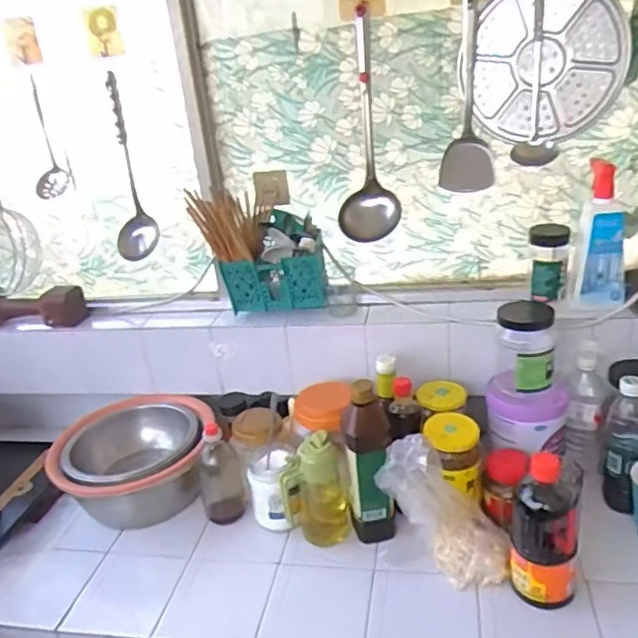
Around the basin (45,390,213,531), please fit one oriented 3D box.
[{"bbox_3d":[-0.337,0.267,1.112,0.270,0.157,0.270,-6,23,2],"label":"basin"}]

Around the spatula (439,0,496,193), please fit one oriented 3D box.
[{"bbox_3d":[0.238,-0.362,0.951,0.087,0.302,0.031,-3,23,9],"label":"spatula"}]

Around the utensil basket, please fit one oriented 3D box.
[{"bbox_3d":[-0.082,-0.095,1.072,0.186,0.166,0.070,-2,23,11],"label":"utensil basket"}]

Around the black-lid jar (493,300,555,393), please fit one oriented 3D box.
[{"bbox_3d":[0.332,0.044,0.943,0.090,0.120,0.102,1,24,18],"label":"black-lid jar"}]

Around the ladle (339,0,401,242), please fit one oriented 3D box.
[{"bbox_3d":[0.073,-0.311,0.971,0.102,0.349,0.083,-5,23,4],"label":"ladle"}]

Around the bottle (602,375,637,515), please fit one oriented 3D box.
[{"bbox_3d":[0.485,0.192,0.913,0.068,0.213,0.073,6,26,27],"label":"bottle"}]

